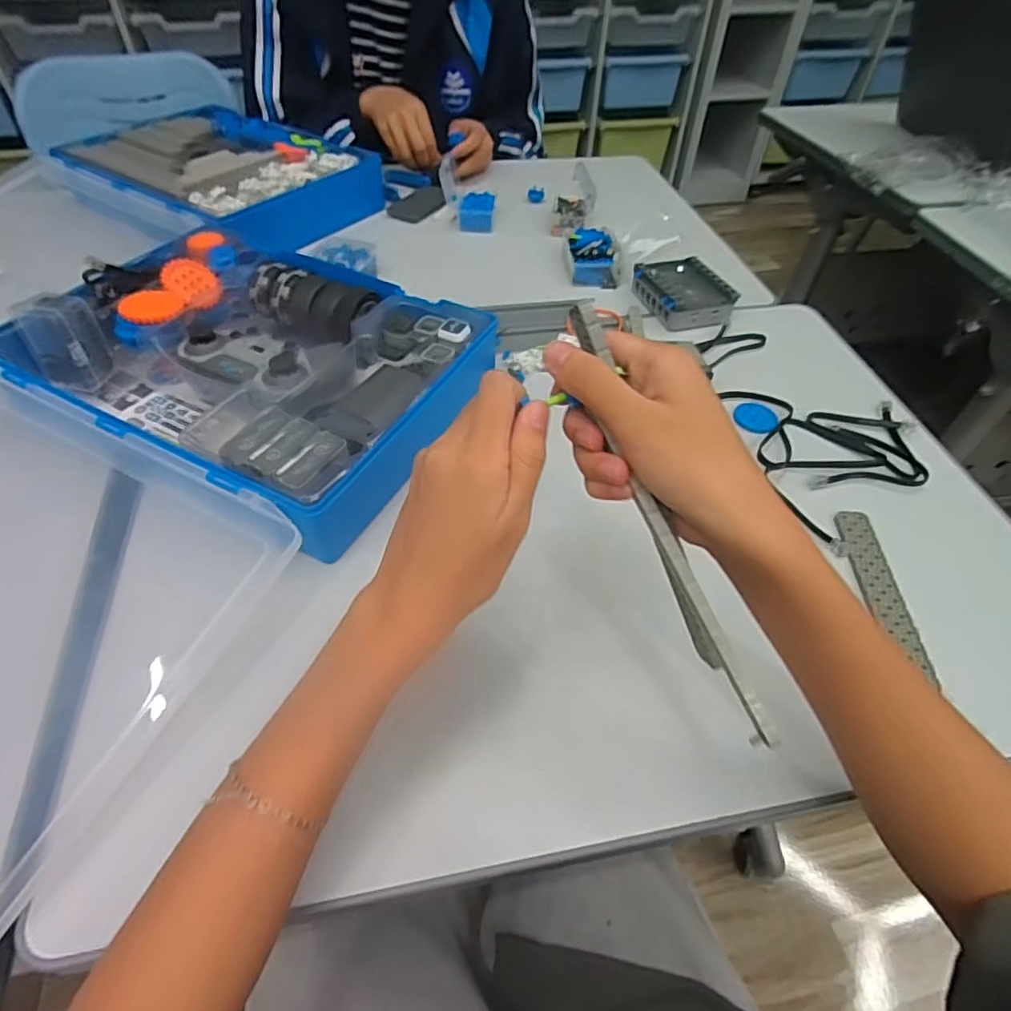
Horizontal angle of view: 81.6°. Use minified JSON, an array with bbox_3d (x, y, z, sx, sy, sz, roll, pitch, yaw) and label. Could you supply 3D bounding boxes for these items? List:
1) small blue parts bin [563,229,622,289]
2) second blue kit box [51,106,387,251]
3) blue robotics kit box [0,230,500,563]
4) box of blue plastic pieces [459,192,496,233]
[{"bbox_3d":[0.103,-0.306,0.716,0.063,0.034,0.098,-1,48,-2],"label":"small blue parts bin"},{"bbox_3d":[-0.376,-0.436,0.782,0.355,0.058,0.263,29,54,22],"label":"second blue kit box"},{"bbox_3d":[-0.223,-0.122,0.519,0.351,0.080,0.269,22,52,18],"label":"blue robotics kit box"},{"bbox_3d":[-0.038,-0.395,0.790,0.044,0.032,0.049,3,48,2],"label":"box of blue plastic pieces"}]

